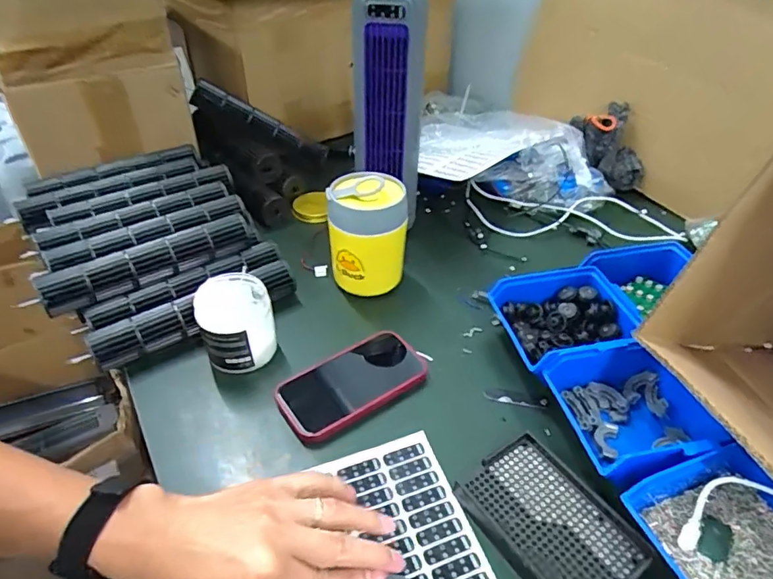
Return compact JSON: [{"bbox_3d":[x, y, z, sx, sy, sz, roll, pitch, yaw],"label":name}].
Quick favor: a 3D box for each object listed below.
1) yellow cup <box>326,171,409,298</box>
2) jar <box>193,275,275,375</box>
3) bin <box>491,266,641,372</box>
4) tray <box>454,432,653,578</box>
[{"bbox_3d":[-0.024,-0.063,0.618,0.088,0.131,0.085,1,41,-1],"label":"yellow cup"},{"bbox_3d":[-0.159,0.038,0.543,0.073,0.083,0.078,1,41,-1],"label":"jar"},{"bbox_3d":[0.201,0.039,0.553,0.147,0.066,0.125,-6,42,-9],"label":"bin"},{"bbox_3d":[0.133,0.189,0.414,0.092,0.017,0.133,-22,46,-25],"label":"tray"}]

